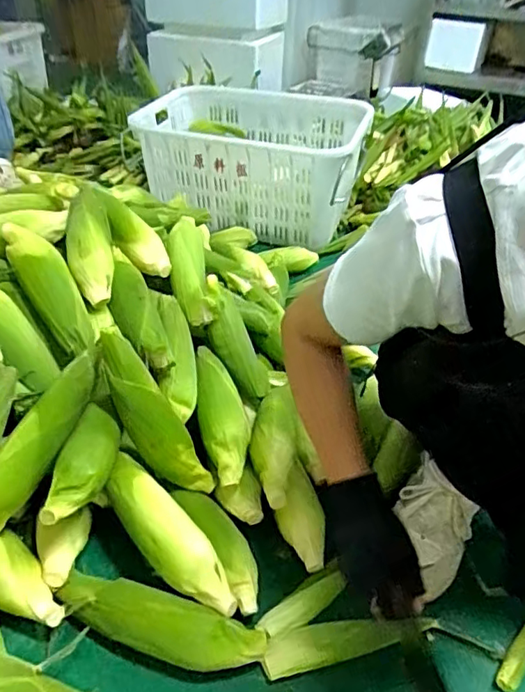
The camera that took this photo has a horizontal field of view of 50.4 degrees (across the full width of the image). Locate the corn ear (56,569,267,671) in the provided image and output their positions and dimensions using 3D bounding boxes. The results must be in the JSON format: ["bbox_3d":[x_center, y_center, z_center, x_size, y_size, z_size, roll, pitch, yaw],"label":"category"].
[{"bbox_3d":[-0.120,0.320,0.634,0.244,0.064,0.061,11,36,11],"label":"corn ear"}]

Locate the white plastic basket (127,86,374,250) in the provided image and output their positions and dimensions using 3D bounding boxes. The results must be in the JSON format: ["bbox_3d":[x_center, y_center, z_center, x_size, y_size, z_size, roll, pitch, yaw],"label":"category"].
[{"bbox_3d":[-0.038,-0.517,1.576,0.616,0.289,0.460,7,35,5],"label":"white plastic basket"}]

